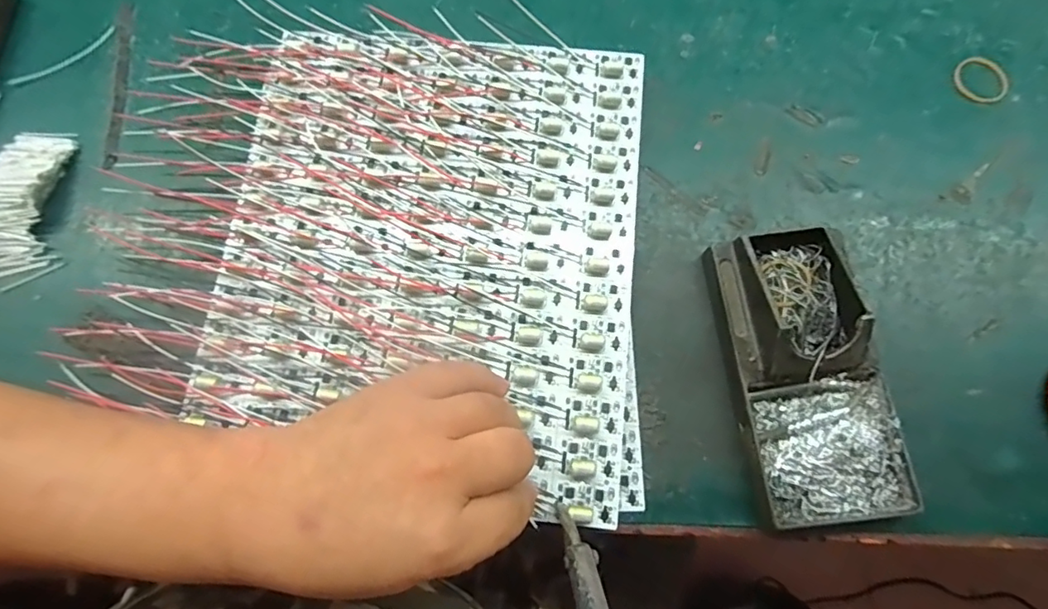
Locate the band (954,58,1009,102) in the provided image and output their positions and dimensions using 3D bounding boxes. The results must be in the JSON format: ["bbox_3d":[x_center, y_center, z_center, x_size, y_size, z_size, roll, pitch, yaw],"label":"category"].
[{"bbox_3d":[0.303,-0.148,0.356,0.032,0.004,0.034,-42,76,-10],"label":"band"}]

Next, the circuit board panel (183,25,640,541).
[{"bbox_3d":[-0.056,-0.037,0.321,0.244,0.010,0.281,3,73,3],"label":"circuit board panel"}]

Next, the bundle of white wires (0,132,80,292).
[{"bbox_3d":[-0.328,-0.066,0.345,0.056,0.016,0.104,-7,73,0],"label":"bundle of white wires"}]

